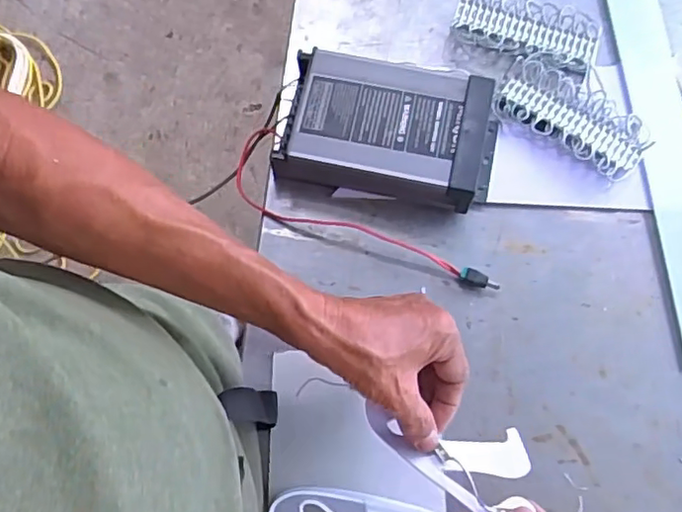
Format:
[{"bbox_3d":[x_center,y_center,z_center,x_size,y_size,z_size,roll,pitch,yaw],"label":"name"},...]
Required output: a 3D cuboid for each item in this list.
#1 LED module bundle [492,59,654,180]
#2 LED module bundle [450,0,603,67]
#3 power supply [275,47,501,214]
[{"bbox_3d":[0.215,-0.128,0.558,0.139,0.016,0.068,31,75,7],"label":"LED module bundle"},{"bbox_3d":[0.181,-0.222,0.587,0.138,0.020,0.062,20,74,4],"label":"LED module bundle"},{"bbox_3d":[0.046,-0.110,0.534,0.185,0.051,0.110,12,74,2],"label":"power supply"}]

